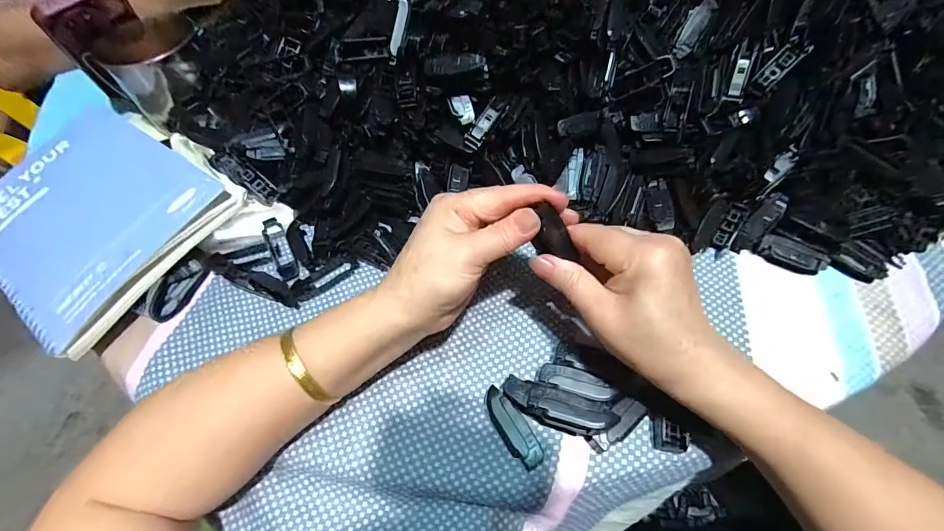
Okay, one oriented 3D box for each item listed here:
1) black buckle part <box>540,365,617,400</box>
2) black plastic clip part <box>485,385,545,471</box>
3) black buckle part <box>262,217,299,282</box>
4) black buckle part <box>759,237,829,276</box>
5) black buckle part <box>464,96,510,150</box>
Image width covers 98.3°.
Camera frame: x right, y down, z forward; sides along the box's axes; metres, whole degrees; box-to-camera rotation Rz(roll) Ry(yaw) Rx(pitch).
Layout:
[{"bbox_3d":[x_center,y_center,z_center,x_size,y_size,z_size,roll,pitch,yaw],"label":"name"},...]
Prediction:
[{"bbox_3d":[0.071,0.079,0.275,0.050,0.004,0.015,17,61,14],"label":"black buckle part"},{"bbox_3d":[0.026,0.104,0.264,0.018,0.007,0.054,-27,60,-12],"label":"black plastic clip part"},{"bbox_3d":[-0.167,-0.014,0.355,0.017,0.008,0.059,-24,78,-10],"label":"black buckle part"},{"bbox_3d":[0.250,-0.007,0.321,0.047,0.020,0.013,23,62,17],"label":"black buckle part"},{"bbox_3d":[0.012,-0.118,0.338,0.015,0.009,0.047,38,87,-6],"label":"black buckle part"}]

